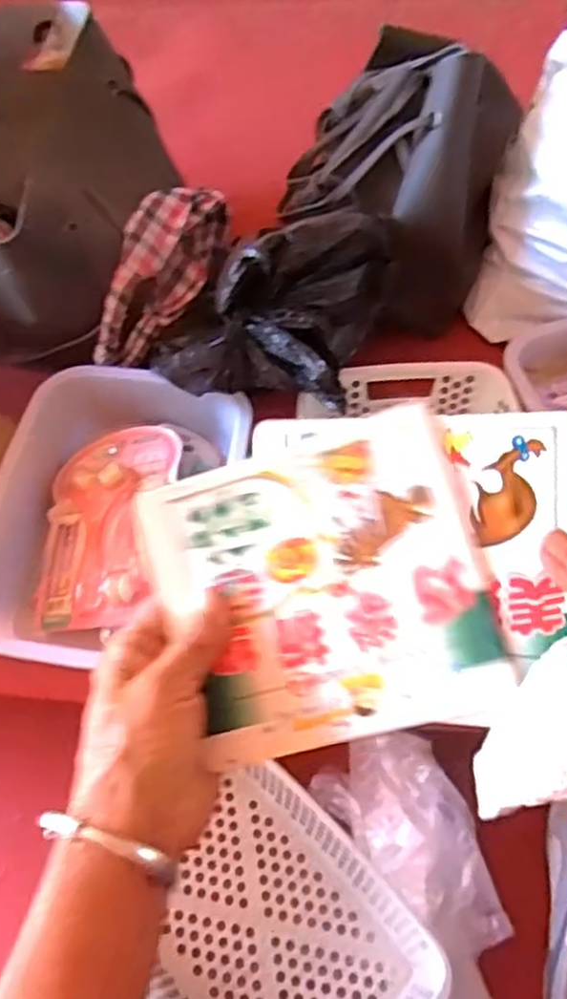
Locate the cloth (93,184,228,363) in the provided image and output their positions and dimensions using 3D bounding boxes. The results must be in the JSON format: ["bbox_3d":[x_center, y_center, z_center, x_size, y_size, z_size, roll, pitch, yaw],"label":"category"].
[{"bbox_3d":[-0.119,-0.228,0.732,0.065,0.092,0.206,26,77,18],"label":"cloth"}]

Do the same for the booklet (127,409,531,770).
[{"bbox_3d":[0.017,0.039,0.332,0.138,0.009,0.126,-19,82,13],"label":"booklet"}]

